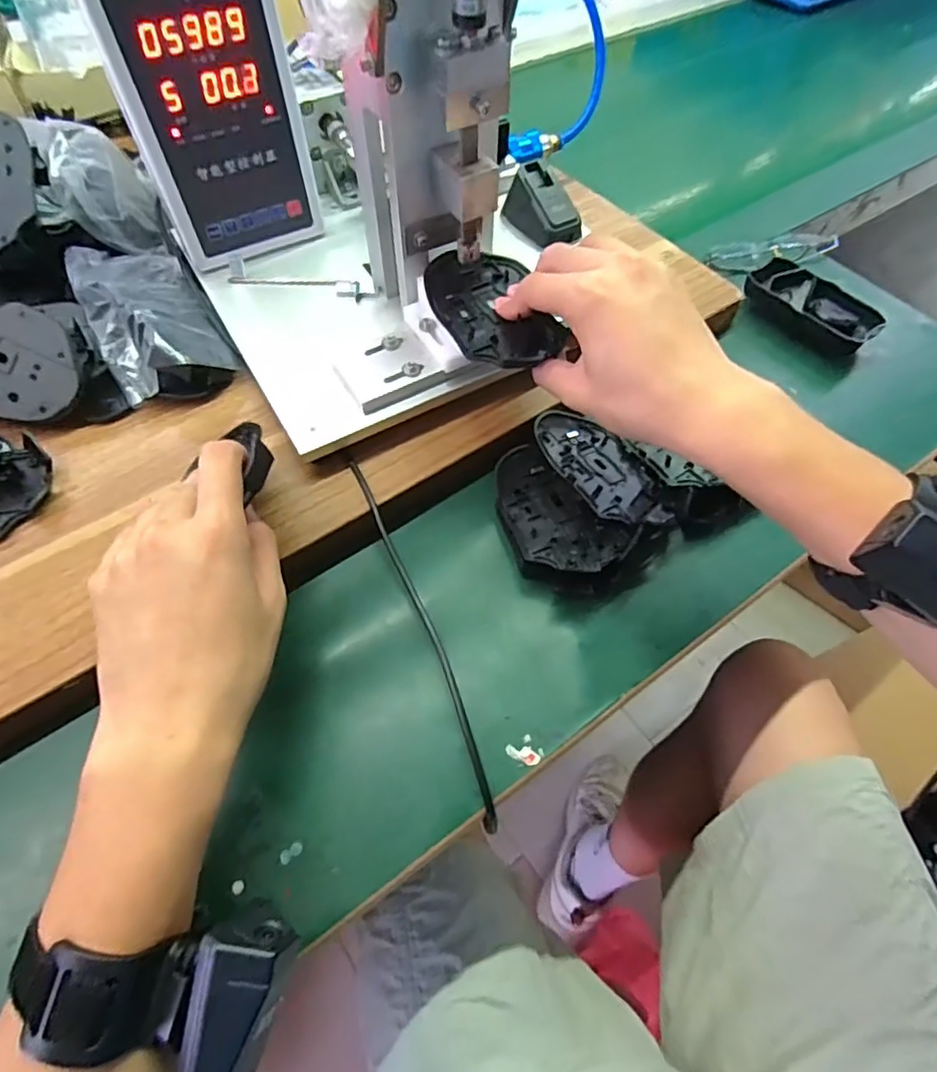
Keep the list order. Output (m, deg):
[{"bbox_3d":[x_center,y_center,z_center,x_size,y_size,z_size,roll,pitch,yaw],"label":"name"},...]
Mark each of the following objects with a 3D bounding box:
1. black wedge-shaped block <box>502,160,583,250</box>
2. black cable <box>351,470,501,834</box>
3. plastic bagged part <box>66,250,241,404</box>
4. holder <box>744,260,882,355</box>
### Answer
[{"bbox_3d":[0.060,-0.268,0.475,0.039,0.037,0.059,-29,64,-17],"label":"black wedge-shaped block"},{"bbox_3d":[-0.028,0.052,0.350,0.014,0.030,0.232,-20,62,-12],"label":"black cable"},{"bbox_3d":[-0.232,-0.162,0.426,0.077,0.043,0.144,-27,64,-16],"label":"plastic bagged part"},{"bbox_3d":[0.288,-0.192,0.497,0.052,0.025,0.108,-30,65,-17],"label":"holder"}]

